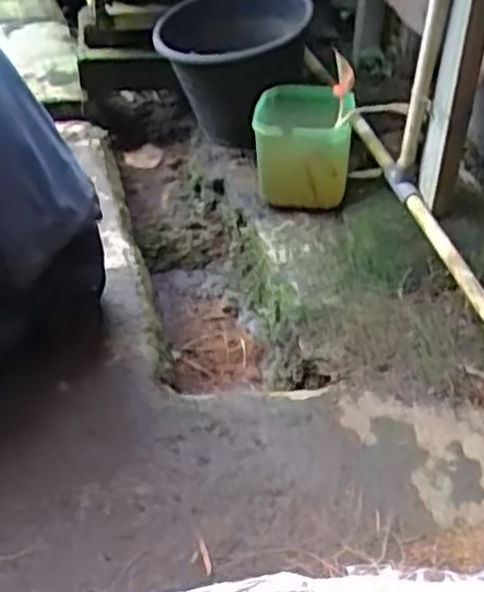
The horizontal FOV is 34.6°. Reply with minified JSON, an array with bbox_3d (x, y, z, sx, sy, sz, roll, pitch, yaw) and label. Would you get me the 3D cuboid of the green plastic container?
[{"bbox_3d":[0.098,-0.246,1.283,0.155,0.159,0.171,3,38,3],"label":"green plastic container"}]

